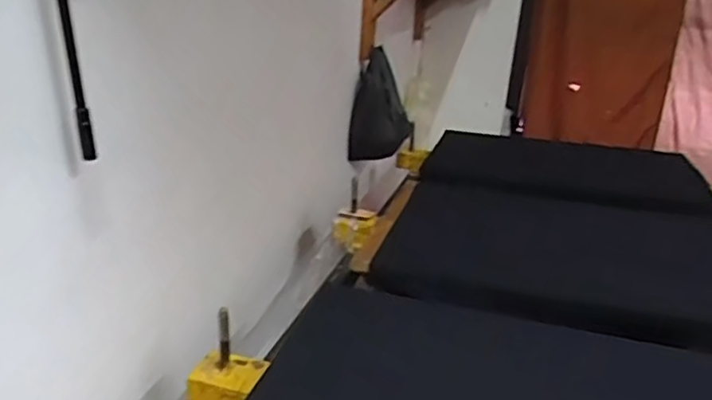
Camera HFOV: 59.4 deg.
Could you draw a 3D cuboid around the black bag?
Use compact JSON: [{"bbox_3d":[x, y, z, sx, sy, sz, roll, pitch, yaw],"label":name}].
[{"bbox_3d":[0.053,-0.194,1.400,0.141,0.243,0.052,17,24,29],"label":"black bag"}]

